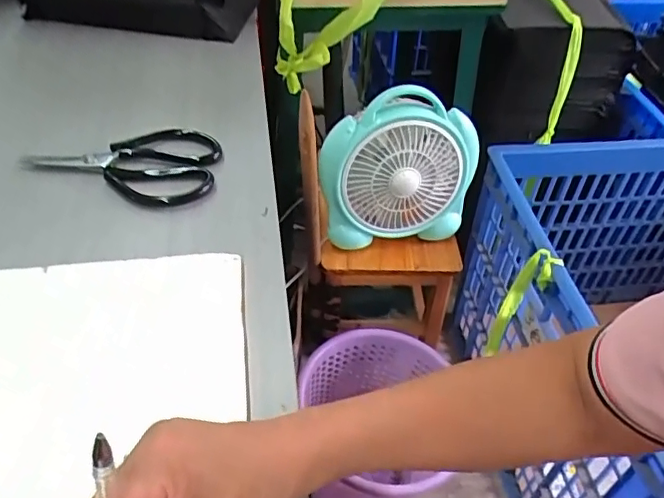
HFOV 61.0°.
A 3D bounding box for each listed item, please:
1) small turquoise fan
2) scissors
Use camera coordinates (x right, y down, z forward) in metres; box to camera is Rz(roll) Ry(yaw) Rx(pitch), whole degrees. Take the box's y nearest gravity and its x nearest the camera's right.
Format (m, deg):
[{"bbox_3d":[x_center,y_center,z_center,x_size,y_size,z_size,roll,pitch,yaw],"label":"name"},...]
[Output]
[{"bbox_3d":[0.104,-0.120,0.866,0.243,0.219,0.093,-10,46,-13],"label":"small turquoise fan"},{"bbox_3d":[-0.197,-0.089,0.542,0.171,0.014,0.103,10,45,4],"label":"scissors"}]

